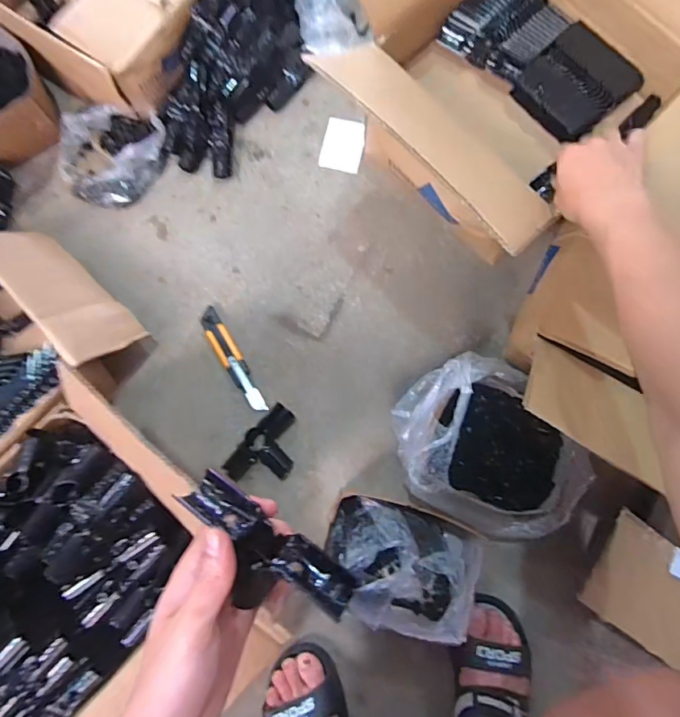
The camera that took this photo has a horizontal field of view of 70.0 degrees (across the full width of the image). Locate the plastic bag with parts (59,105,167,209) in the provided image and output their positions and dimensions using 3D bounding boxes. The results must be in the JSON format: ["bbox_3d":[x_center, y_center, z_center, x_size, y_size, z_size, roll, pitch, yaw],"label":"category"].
[{"bbox_3d":[-0.395,-0.353,0.832,0.166,0.048,0.171,16,80,3],"label":"plastic bag with parts"}]

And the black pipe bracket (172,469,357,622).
[{"bbox_3d":[-0.054,0.135,0.326,0.126,0.028,0.057,32,81,12],"label":"black pipe bracket"}]

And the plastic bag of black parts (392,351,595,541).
[{"bbox_3d":[0.207,0.134,0.689,0.223,0.122,0.267,-30,81,-6],"label":"plastic bag of black parts"}]

